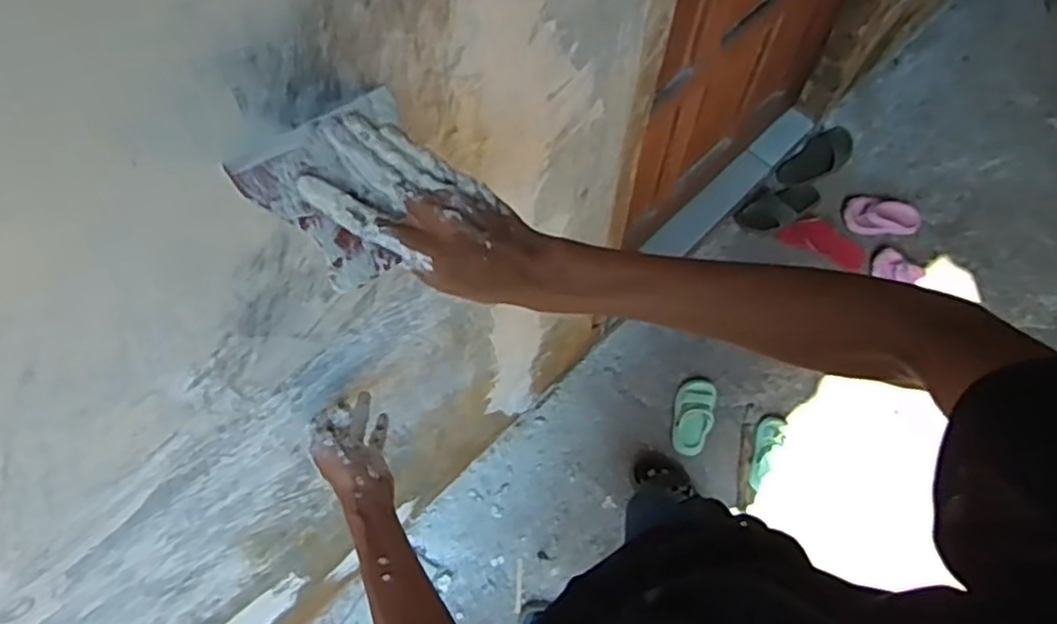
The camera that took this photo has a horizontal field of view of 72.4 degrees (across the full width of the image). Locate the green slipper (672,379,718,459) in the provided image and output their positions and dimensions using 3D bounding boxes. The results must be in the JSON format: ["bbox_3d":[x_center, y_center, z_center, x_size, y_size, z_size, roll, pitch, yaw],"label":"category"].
[{"bbox_3d":[0.368,0.234,1.606,0.084,0.035,0.161,8,69,6],"label":"green slipper"}]

